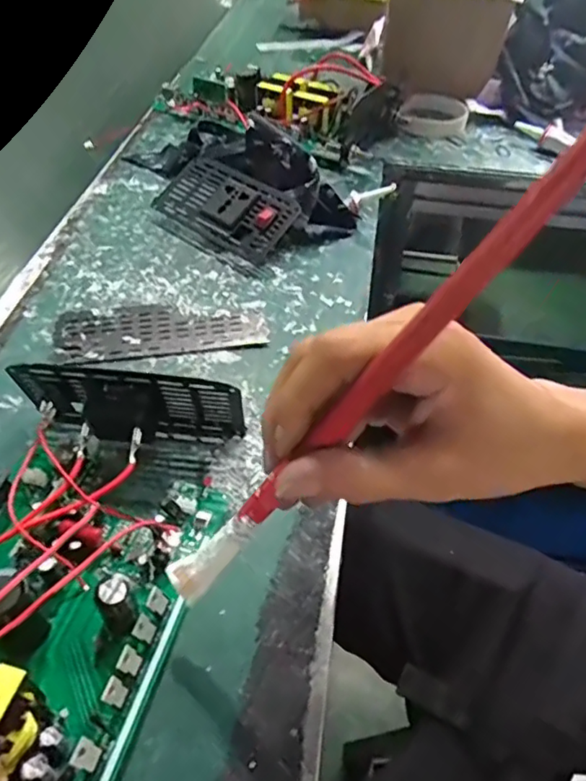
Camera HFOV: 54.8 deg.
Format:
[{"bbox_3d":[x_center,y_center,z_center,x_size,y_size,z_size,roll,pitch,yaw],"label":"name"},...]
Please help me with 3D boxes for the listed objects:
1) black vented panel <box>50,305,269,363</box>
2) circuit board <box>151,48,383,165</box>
[{"bbox_3d":[-0.100,-0.045,0.428,0.155,0.005,0.053,-4,50,-6],"label":"black vented panel"},{"bbox_3d":[-0.033,-0.345,0.655,0.256,0.064,0.125,22,52,15],"label":"circuit board"}]

